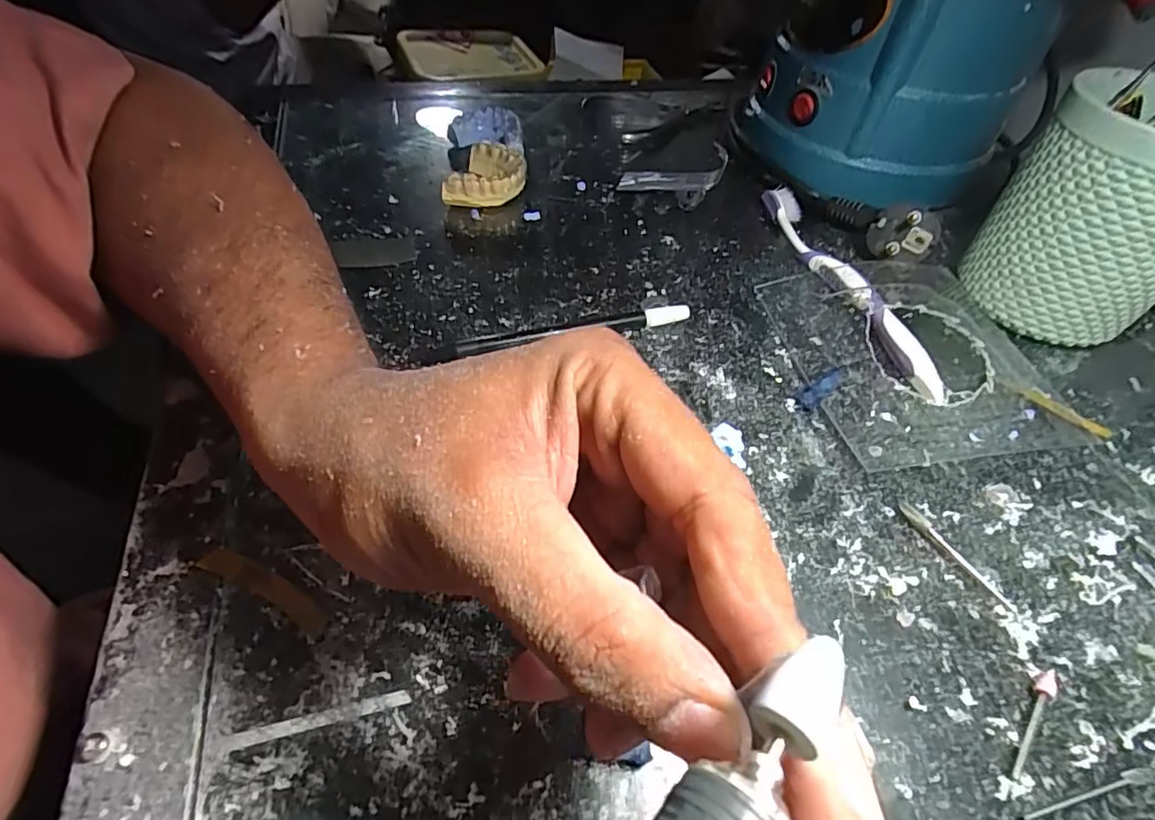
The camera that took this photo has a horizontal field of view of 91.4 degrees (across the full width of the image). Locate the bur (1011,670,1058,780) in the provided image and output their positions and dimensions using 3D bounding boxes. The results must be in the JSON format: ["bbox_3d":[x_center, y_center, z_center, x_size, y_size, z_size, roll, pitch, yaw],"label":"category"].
[{"bbox_3d":[0.148,0.100,0.182,0.041,0.004,0.006,-36,61,-29],"label":"bur"}]

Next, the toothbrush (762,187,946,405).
[{"bbox_3d":[0.150,-0.075,0.320,0.022,0.011,0.181,-9,51,-12],"label":"toothbrush"}]

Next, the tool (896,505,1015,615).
[{"bbox_3d":[0.149,0.056,0.221,0.007,0.004,0.050,-23,56,-22],"label":"tool"}]

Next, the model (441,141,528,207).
[{"bbox_3d":[-0.056,-0.150,0.362,0.045,0.021,0.054,14,50,7],"label":"model"}]

